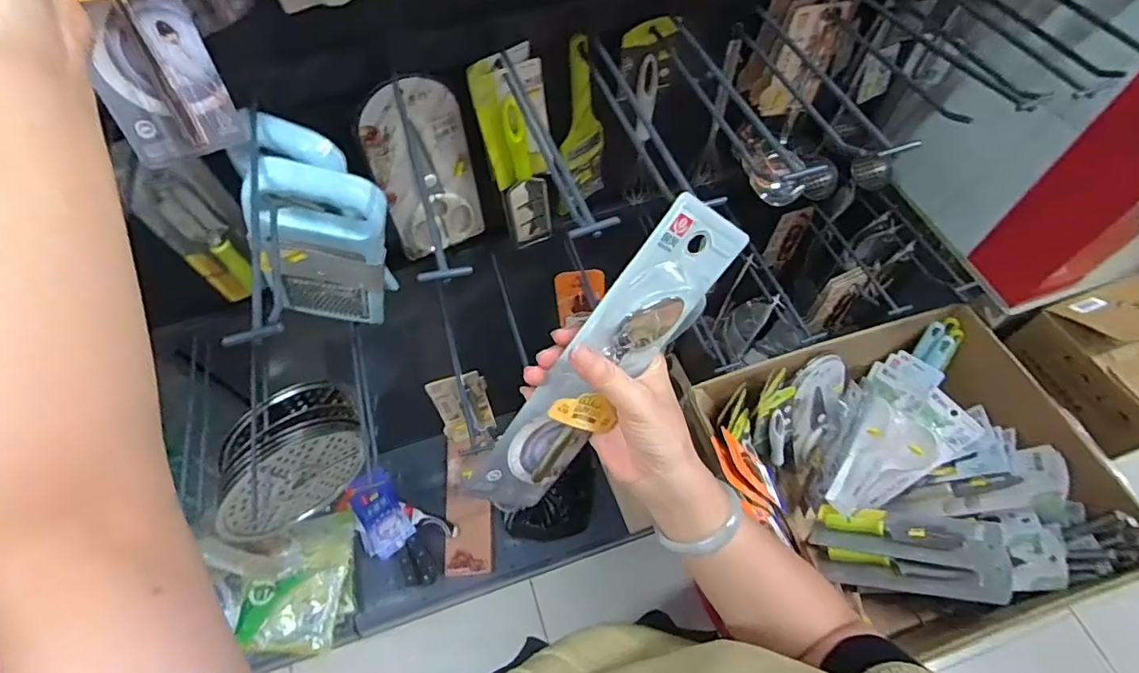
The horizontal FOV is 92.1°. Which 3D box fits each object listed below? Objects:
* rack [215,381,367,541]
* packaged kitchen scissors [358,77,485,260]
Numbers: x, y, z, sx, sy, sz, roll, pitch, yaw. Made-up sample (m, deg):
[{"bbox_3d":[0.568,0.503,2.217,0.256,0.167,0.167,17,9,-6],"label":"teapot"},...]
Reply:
[{"bbox_3d":[-0.411,0.175,0.805,0.095,0.203,0.227,38,68,21],"label":"rack"},{"bbox_3d":[-0.178,-0.200,0.685,0.119,0.242,0.016,-32,64,-16],"label":"packaged kitchen scissors"}]

